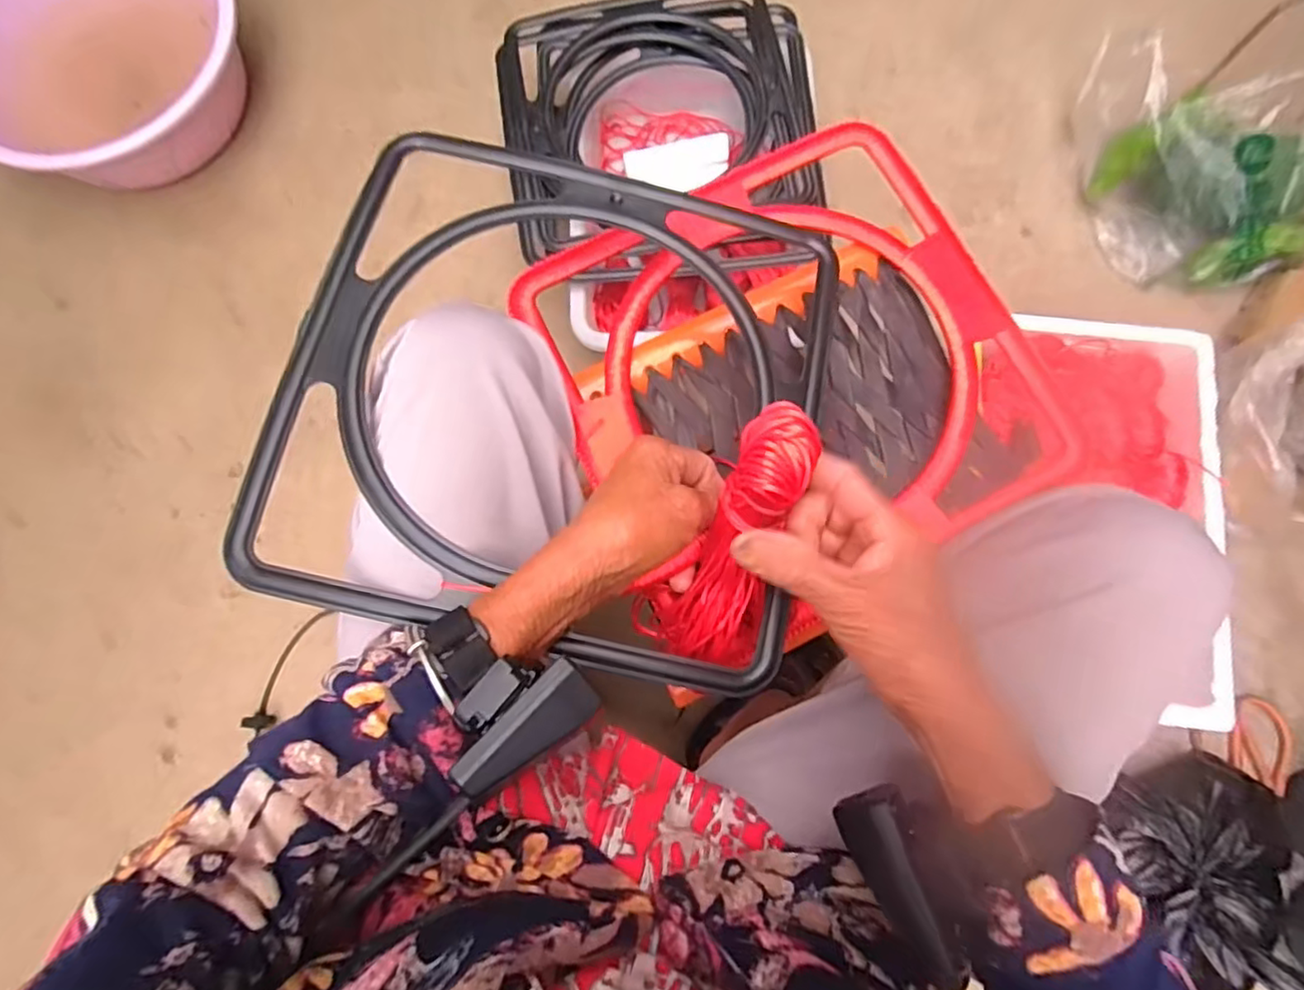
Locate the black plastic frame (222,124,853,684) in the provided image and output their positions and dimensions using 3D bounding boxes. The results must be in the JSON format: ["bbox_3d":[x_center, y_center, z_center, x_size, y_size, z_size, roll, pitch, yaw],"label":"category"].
[{"bbox_3d":[-0.052,-0.076,0.413,0.319,0.033,0.342,14,75,-5],"label":"black plastic frame"}]

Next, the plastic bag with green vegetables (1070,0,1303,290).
[{"bbox_3d":[0.688,-0.421,0.763,0.230,0.187,0.304,-20,80,-3],"label":"plastic bag with green vegetables"}]

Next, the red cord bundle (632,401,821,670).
[{"bbox_3d":[0.042,0.027,0.346,0.070,0.160,0.031,19,38,4],"label":"red cord bundle"}]

